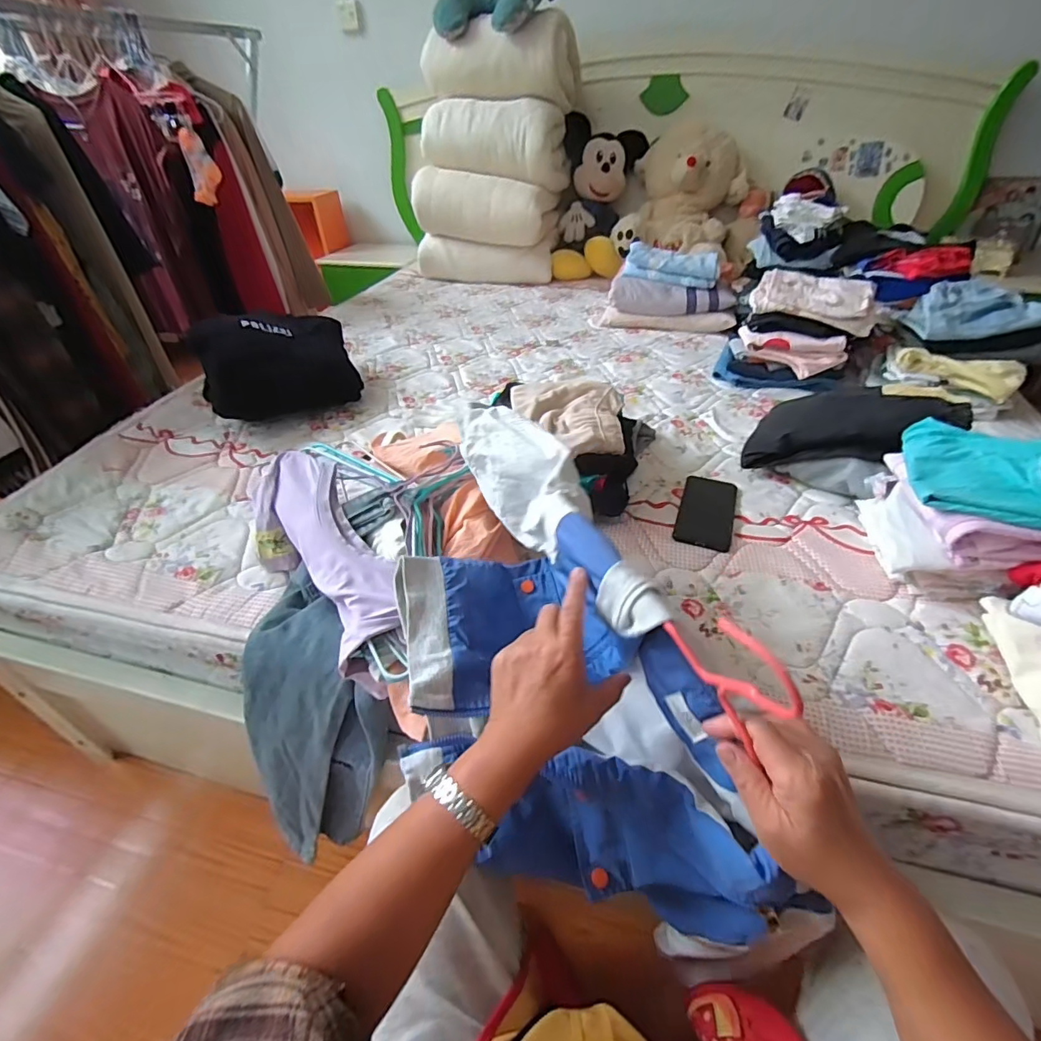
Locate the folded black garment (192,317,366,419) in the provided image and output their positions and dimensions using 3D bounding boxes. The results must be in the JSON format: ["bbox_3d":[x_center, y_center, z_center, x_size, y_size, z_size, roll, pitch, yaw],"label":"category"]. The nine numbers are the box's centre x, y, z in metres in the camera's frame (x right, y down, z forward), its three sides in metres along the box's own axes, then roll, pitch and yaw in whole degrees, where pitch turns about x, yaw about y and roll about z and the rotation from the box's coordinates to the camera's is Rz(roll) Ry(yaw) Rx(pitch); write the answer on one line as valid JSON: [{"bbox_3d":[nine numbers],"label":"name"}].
[{"bbox_3d":[-0.471,-0.311,0.983,0.293,0.160,0.173,-24,47,-28],"label":"folded black garment"}]

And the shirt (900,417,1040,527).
[{"bbox_3d":[0.607,-0.062,0.610,0.206,0.059,0.175,17,44,21],"label":"shirt"}]

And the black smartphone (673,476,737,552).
[{"bbox_3d":[0.286,-0.015,0.762,0.080,0.016,0.164,16,42,15],"label":"black smartphone"}]

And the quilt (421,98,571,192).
[{"bbox_3d":[-0.070,-1.205,1.586,0.440,0.195,0.244,5,41,7],"label":"quilt"}]

